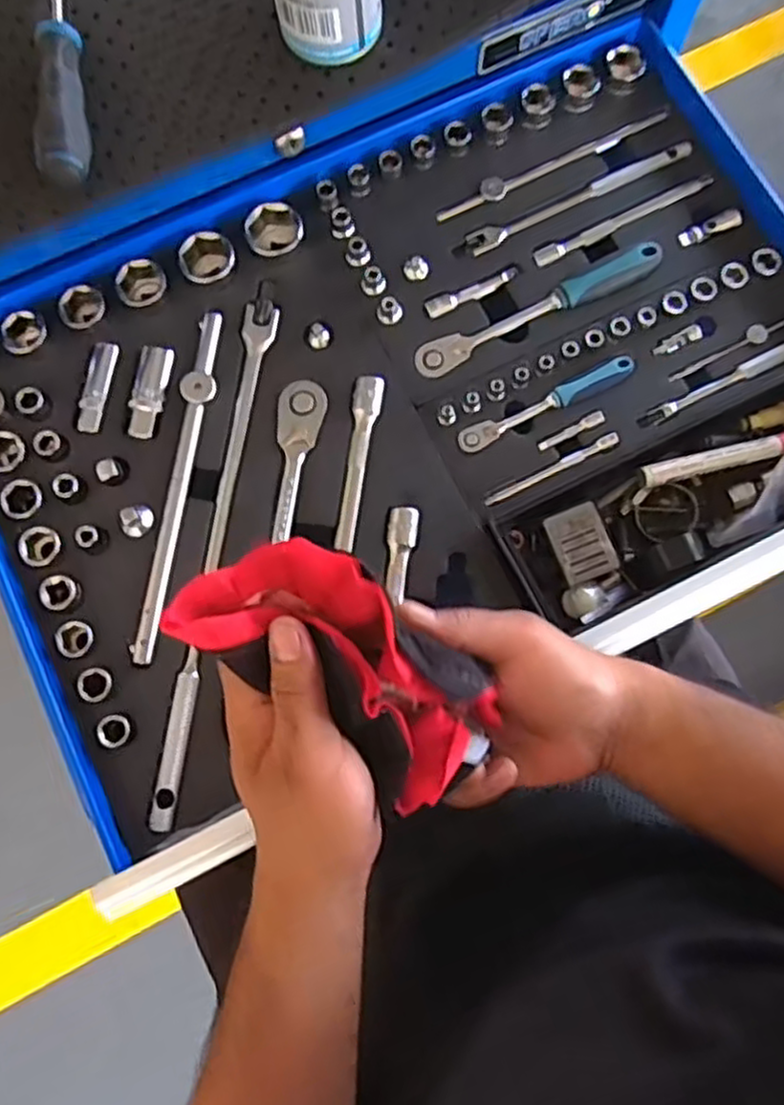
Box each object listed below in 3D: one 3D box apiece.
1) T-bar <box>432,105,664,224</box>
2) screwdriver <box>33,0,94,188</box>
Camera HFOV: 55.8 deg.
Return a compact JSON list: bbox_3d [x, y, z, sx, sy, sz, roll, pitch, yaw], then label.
[{"bbox_3d":[0.120,-0.291,0.556,0.193,0.016,0.020,-30,79,-6],"label":"T-bar"},{"bbox_3d":[-0.211,-0.322,0.462,0.029,0.026,0.212,-10,78,-1],"label":"screwdriver"}]

